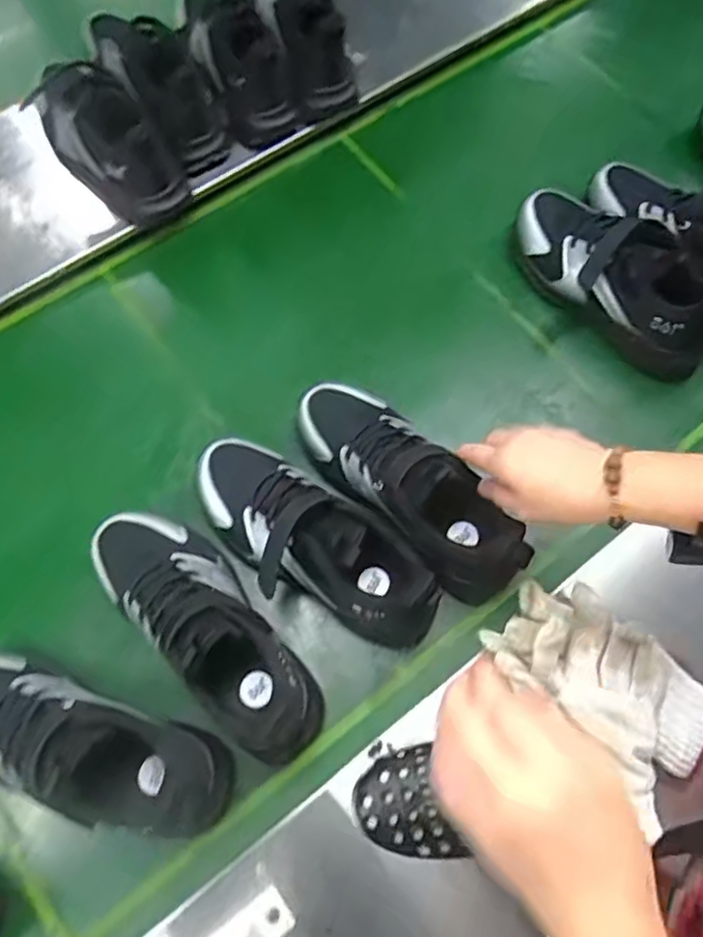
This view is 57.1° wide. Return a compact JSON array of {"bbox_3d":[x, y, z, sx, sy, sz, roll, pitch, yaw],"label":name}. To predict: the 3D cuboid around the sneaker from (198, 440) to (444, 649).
[{"bbox_3d":[-0.036,0.061,0.559,0.246,0.100,0.098,38,70,12],"label":"sneaker"}]

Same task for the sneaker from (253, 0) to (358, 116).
[{"bbox_3d":[-0.068,-0.521,0.757,0.084,0.111,0.221,-31,72,-15],"label":"sneaker"}]

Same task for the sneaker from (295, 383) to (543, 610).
[{"bbox_3d":[0.051,0.008,0.566,0.082,0.109,0.240,-39,62,-16],"label":"sneaker"}]

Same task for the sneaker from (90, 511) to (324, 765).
[{"bbox_3d":[-0.118,0.119,0.518,0.085,0.130,0.241,-40,75,-18],"label":"sneaker"}]

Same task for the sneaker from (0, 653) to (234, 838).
[{"bbox_3d":[-0.214,0.206,0.496,0.245,0.115,0.090,20,67,5],"label":"sneaker"}]

